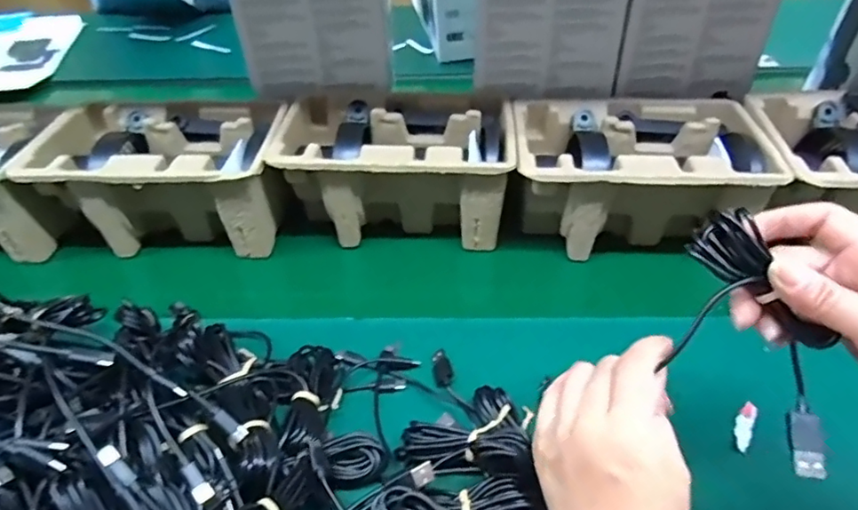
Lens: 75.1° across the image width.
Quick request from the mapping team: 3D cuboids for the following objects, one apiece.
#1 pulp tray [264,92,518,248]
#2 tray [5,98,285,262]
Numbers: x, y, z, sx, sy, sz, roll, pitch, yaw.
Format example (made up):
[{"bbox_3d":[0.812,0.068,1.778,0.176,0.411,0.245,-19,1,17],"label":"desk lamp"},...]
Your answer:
[{"bbox_3d":[-0.030,-0.089,0.568,0.225,0.101,0.142,-1,41,3],"label":"pulp tray"},{"bbox_3d":[-0.257,-0.081,0.571,0.227,0.104,0.148,-1,41,3],"label":"tray"}]

